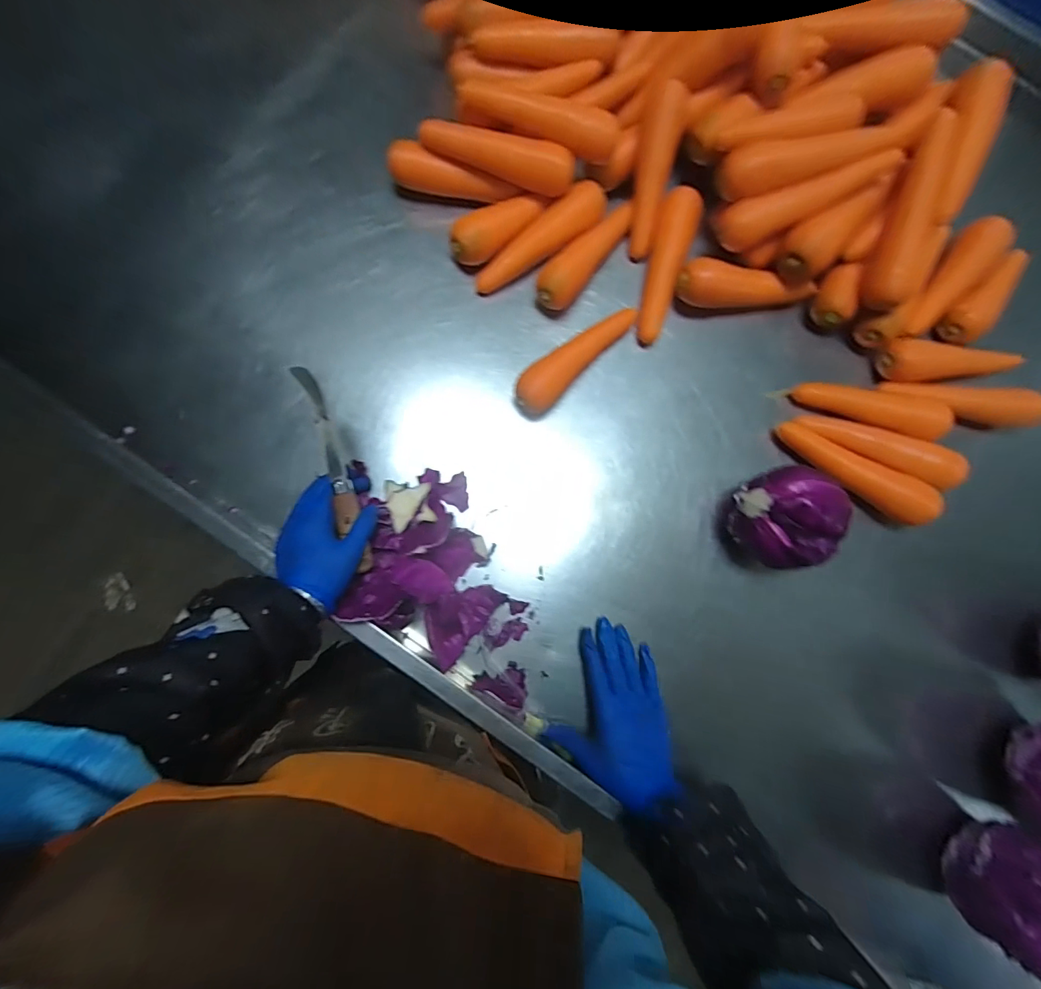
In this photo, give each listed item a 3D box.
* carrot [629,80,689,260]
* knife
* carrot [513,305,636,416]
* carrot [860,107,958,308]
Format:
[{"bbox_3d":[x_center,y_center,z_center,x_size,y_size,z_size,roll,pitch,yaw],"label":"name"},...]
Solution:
[{"bbox_3d":[0.158,-0.377,0.536,0.040,0.030,0.169,6,114,-3],"label":"carrot"},{"bbox_3d":[-0.180,-0.021,0.446,0.016,0.018,0.207,-14,104,-5],"label":"knife"},{"bbox_3d":[0.068,-0.166,0.536,0.182,0.038,0.042,-44,87,-8],"label":"carrot"},{"bbox_3d":[0.443,-0.319,0.509,0.052,0.035,0.205,12,98,-2],"label":"carrot"}]

